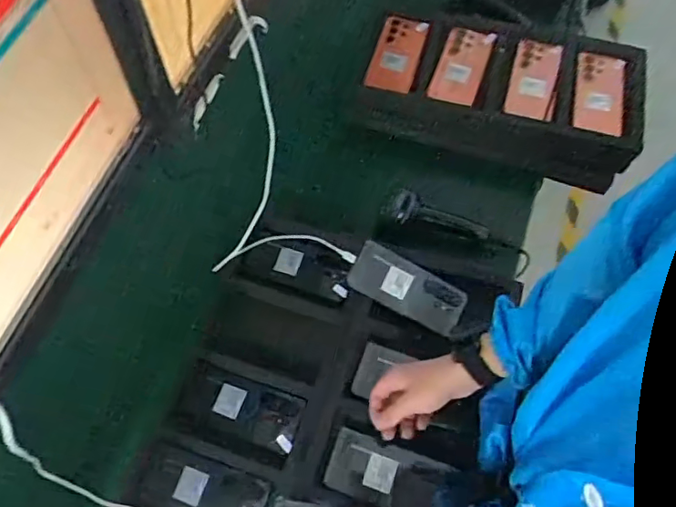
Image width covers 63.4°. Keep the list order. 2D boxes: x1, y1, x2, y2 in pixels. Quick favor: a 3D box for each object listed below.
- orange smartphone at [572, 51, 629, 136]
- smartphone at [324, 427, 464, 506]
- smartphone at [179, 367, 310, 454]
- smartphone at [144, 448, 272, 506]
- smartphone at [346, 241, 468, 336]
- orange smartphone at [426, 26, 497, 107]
[{"bbox_3d":[0.407,-0.247,0.847,0.072,0.013,0.133,8,77,13],"label":"orange smartphone"},{"bbox_3d":[0.072,0.285,0.698,0.168,0.015,0.076,16,67,10],"label":"smartphone"},{"bbox_3d":[-0.135,0.219,0.773,0.166,0.013,0.078,14,66,9],"label":"smartphone"},{"bbox_3d":[-0.172,0.316,0.722,0.156,0.013,0.081,15,55,7],"label":"smartphone"},{"bbox_3d":[0.099,0.049,0.778,0.163,0.009,0.072,28,86,1],"label":"smartphone"},{"bbox_3d":[0.204,-0.310,0.903,0.077,0.010,0.131,19,85,10],"label":"orange smartphone"}]

